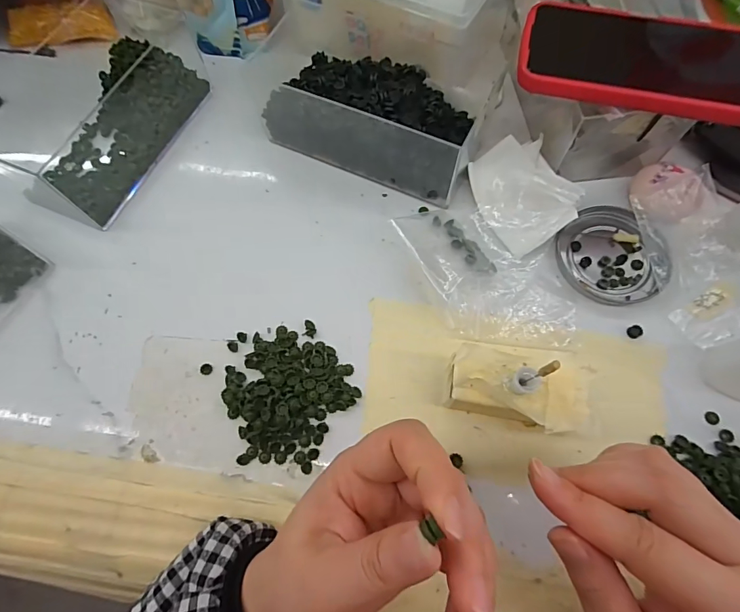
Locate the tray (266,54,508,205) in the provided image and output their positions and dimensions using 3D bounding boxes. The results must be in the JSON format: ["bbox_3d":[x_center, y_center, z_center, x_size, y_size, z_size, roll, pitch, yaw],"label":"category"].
[{"bbox_3d":[0.003,-0.156,0.341,0.165,0.049,0.090,23,71,11],"label":"tray"}]

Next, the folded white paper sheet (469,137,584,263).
[{"bbox_3d":[0.119,-0.088,0.324,0.063,0.022,0.086,-19,68,-6],"label":"folded white paper sheet"}]

